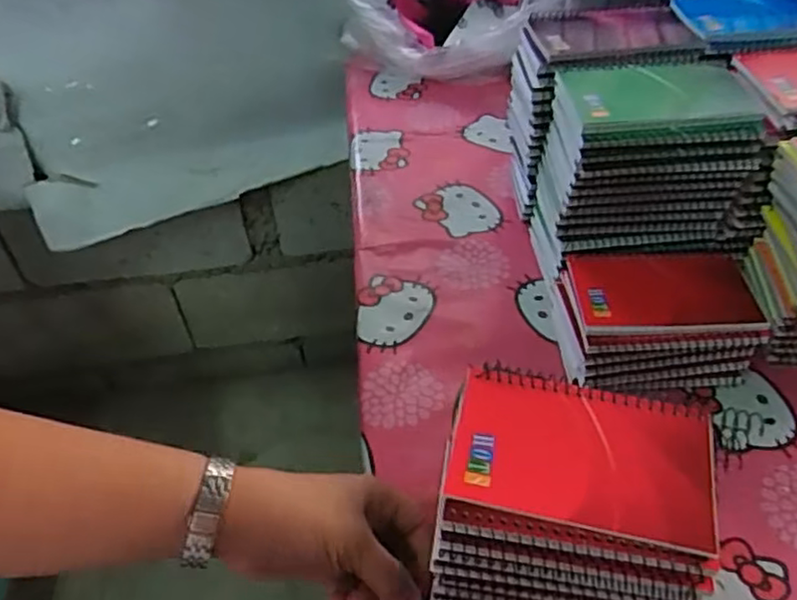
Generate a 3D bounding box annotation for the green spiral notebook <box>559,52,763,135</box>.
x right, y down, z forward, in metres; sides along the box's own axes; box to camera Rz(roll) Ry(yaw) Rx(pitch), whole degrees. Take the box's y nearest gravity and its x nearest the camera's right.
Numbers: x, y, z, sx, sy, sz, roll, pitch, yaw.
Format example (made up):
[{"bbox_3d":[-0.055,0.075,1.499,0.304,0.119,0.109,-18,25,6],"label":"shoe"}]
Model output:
[{"bbox_3d":[0.197,-0.156,0.502,0.132,0.016,0.096,-5,47,-1],"label":"green spiral notebook"}]

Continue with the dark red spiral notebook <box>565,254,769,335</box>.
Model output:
[{"bbox_3d":[0.202,-0.009,0.509,0.128,0.012,0.080,-1,47,3],"label":"dark red spiral notebook"}]

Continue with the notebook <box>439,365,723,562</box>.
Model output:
[{"bbox_3d":[0.095,0.078,0.347,0.129,0.008,0.081,9,48,12],"label":"notebook"}]

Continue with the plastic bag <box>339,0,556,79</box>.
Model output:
[{"bbox_3d":[0.068,-0.383,0.850,0.274,0.120,0.180,1,47,5],"label":"plastic bag"}]

